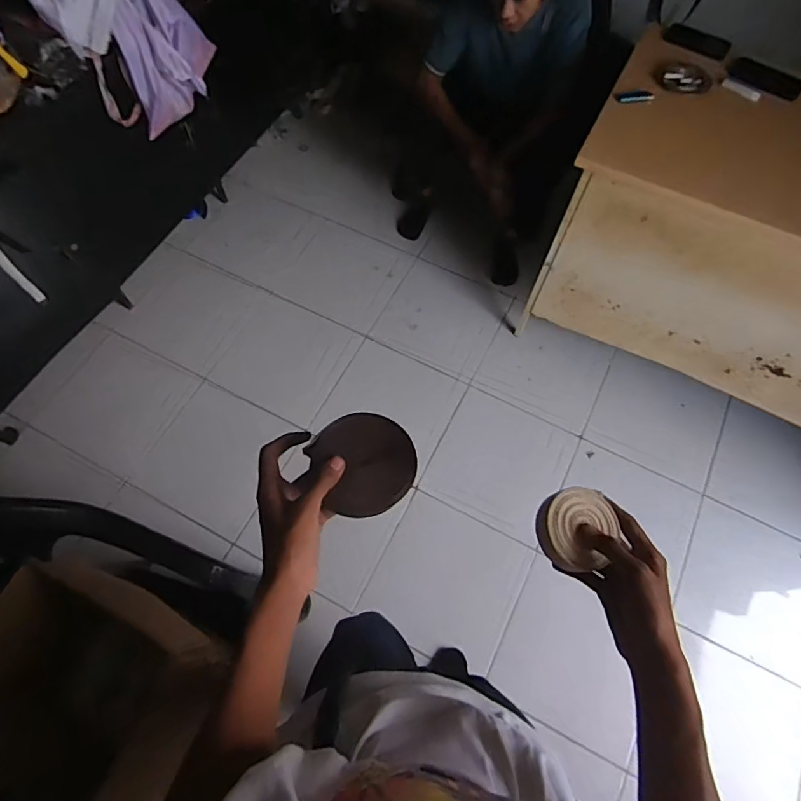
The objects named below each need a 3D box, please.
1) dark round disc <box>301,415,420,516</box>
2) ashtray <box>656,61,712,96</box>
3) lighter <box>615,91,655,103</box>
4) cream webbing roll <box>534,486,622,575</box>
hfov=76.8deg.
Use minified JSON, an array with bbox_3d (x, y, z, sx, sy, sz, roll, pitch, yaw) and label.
[{"bbox_3d":[-0.033,0.060,0.478,0.093,0.014,0.094,0,90,-10],"label":"dark round disc"},{"bbox_3d":[0.678,-0.774,1.212,0.126,0.022,0.097,19,67,7],"label":"ashtray"},{"bbox_3d":[0.551,-0.719,1.195,0.092,0.017,0.032,-9,66,-5],"label":"lighter"},{"bbox_3d":[0.177,0.126,0.500,0.074,0.024,0.076,1,66,-1],"label":"cream webbing roll"}]

